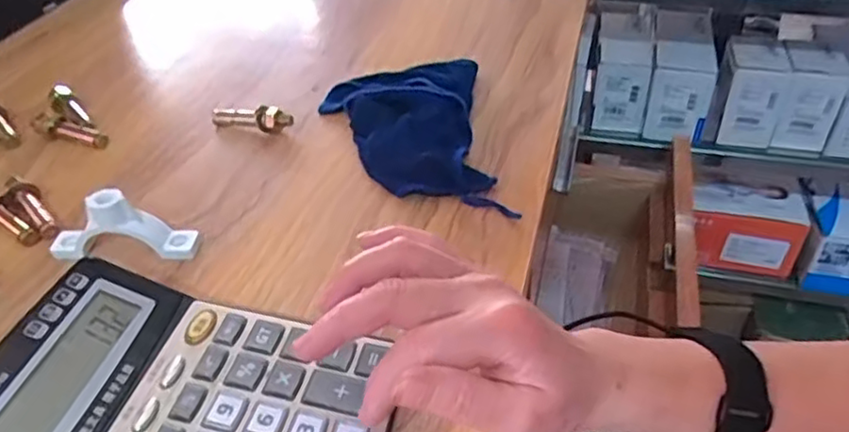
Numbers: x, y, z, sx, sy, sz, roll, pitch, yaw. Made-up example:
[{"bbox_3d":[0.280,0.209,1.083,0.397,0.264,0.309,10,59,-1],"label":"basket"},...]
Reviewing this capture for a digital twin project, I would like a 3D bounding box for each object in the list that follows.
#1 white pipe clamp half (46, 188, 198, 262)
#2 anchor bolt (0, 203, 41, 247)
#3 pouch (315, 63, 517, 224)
[{"bbox_3d":[-0.186,0.006,0.393,0.089,0.043,0.021,2,41,5],"label":"white pipe clamp half"},{"bbox_3d":[-0.273,0.002,0.422,0.063,0.015,0.016,25,48,28],"label":"anchor bolt"},{"bbox_3d":[-0.011,-0.066,0.471,0.116,0.035,0.173,-5,41,-3],"label":"pouch"}]

